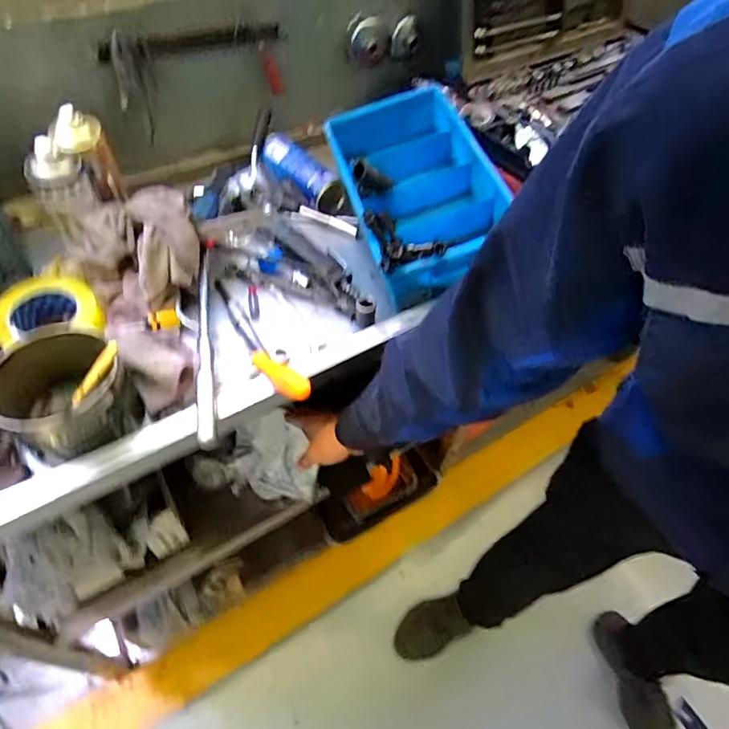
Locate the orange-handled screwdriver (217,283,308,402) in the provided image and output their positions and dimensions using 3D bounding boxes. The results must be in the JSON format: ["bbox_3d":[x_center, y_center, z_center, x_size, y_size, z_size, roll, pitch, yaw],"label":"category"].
[{"bbox_3d":[-0.142,-0.031,0.628,0.035,0.036,0.266,-25,44,-20],"label":"orange-handled screwdriver"}]

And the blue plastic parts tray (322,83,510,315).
[{"bbox_3d":[0.074,-0.271,0.752,0.203,0.091,0.370,-9,53,-10],"label":"blue plastic parts tray"}]

